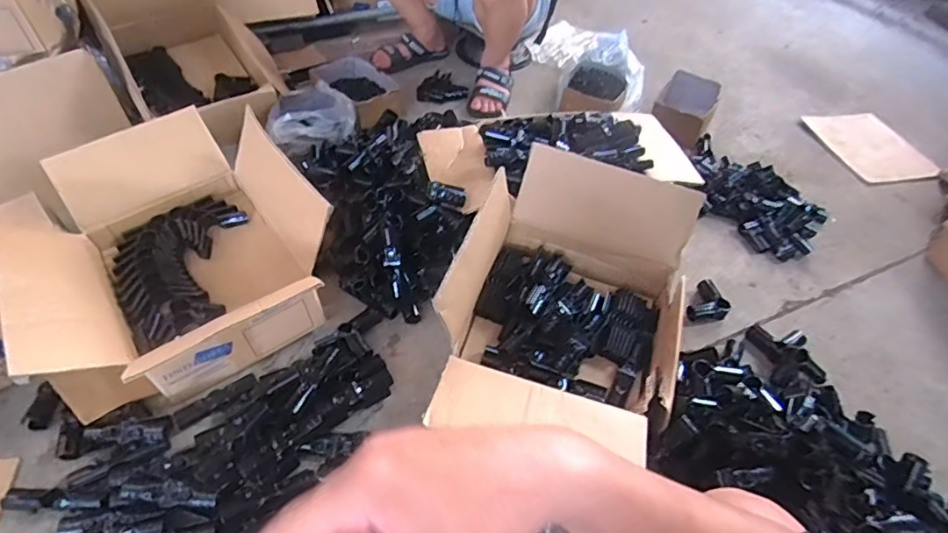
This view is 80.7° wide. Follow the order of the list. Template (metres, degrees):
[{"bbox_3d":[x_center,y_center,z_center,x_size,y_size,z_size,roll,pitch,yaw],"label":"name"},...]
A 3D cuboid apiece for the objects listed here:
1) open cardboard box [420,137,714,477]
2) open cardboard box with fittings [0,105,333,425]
[{"bbox_3d":[0.151,0.071,0.867,0.346,0.219,0.470,16,49,9],"label":"open cardboard box"},{"bbox_3d":[-0.510,-0.039,0.909,0.414,0.241,0.421,-27,56,-26],"label":"open cardboard box with fittings"}]

